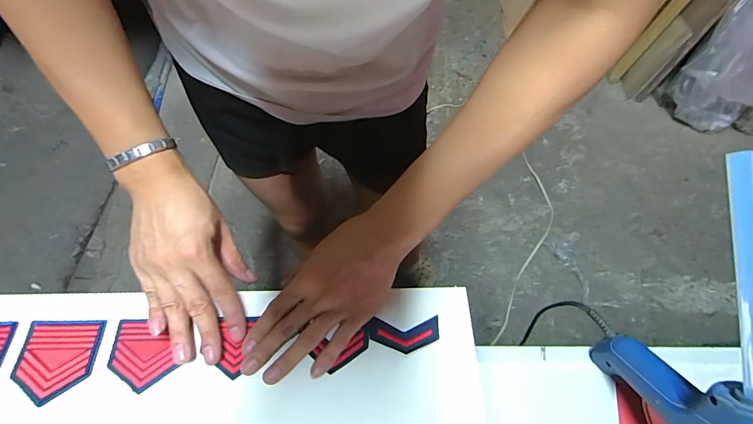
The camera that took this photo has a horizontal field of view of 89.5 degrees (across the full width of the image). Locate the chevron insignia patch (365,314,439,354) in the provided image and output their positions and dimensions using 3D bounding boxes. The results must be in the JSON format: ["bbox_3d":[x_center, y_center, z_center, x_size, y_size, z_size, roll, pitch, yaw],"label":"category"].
[{"bbox_3d":[0.026,0.114,0.353,0.065,0.004,0.030,0,61,-8],"label":"chevron insignia patch"}]

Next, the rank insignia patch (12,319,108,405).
[{"bbox_3d":[-0.276,0.127,0.329,0.061,0.007,0.066,0,57,-6],"label":"rank insignia patch"}]

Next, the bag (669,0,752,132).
[{"bbox_3d":[1.220,-0.517,1.263,0.254,0.629,0.292,-37,67,-20],"label":"bag"}]

